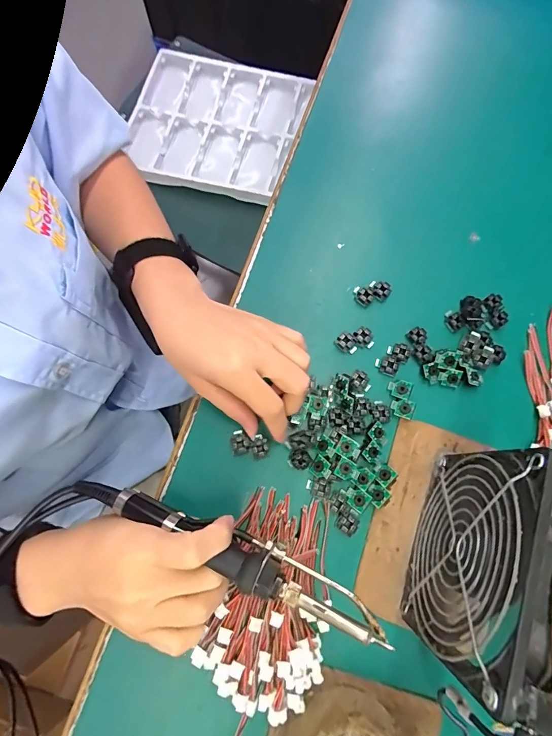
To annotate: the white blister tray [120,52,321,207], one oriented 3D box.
[{"bbox_3d":[-0.117,-0.441,0.704,0.295,0.057,0.286,16,75,3],"label":"white blister tray"}]

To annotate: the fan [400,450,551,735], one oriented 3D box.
[{"bbox_3d":[0.118,0.110,0.223,0.029,0.125,0.116,23,76,5],"label":"fan"}]

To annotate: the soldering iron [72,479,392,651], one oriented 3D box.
[{"bbox_3d":[-0.036,0.111,0.233,0.205,0.017,0.024,20,75,15],"label":"soldering iron"}]

